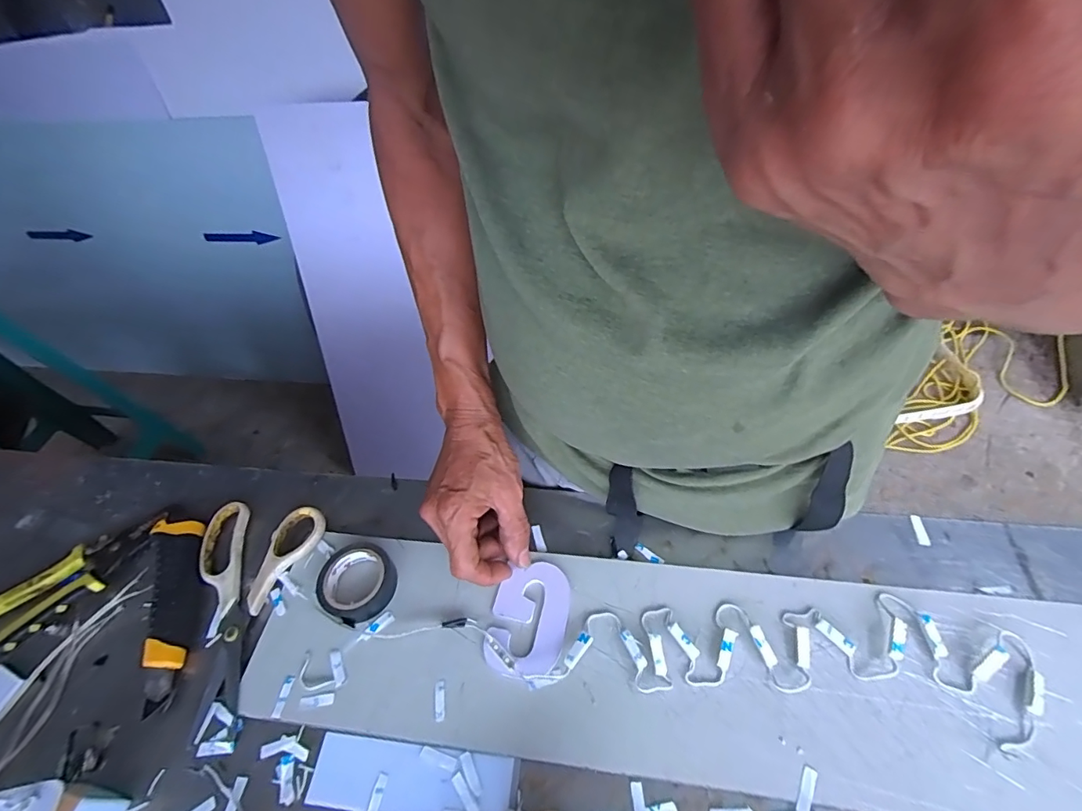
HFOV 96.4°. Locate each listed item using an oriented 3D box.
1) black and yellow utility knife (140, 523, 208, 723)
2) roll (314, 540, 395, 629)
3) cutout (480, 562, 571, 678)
[{"bbox_3d":[-0.298,0.159,0.394,0.039,0.018,0.152,-21,53,-11],"label":"black and yellow utility knife"},{"bbox_3d":[-0.150,0.141,0.391,0.064,0.020,0.057,26,59,23],"label":"roll"},{"bbox_3d":[-0.010,0.160,0.369,0.057,0.006,0.081,8,48,13],"label":"cutout"}]

